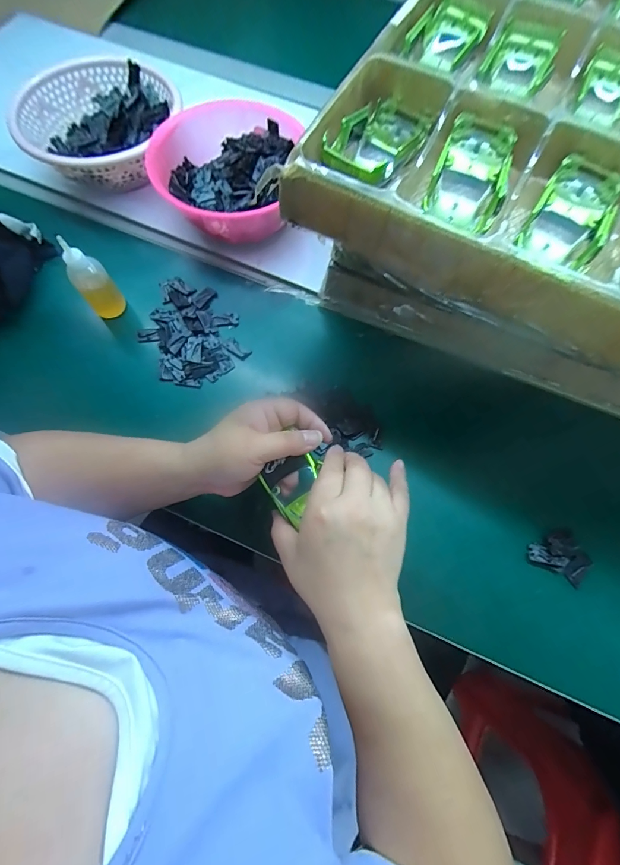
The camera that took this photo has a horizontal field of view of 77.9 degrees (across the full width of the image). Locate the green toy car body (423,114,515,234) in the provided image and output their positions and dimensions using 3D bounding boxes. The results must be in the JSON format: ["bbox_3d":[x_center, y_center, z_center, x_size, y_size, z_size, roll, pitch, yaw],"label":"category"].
[{"bbox_3d":[0.135,-0.216,0.320,0.055,0.032,0.093,21,71,6],"label":"green toy car body"}]

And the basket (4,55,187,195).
[{"bbox_3d":[-0.276,-0.403,0.507,0.186,0.065,0.196,0,70,-1],"label":"basket"}]

